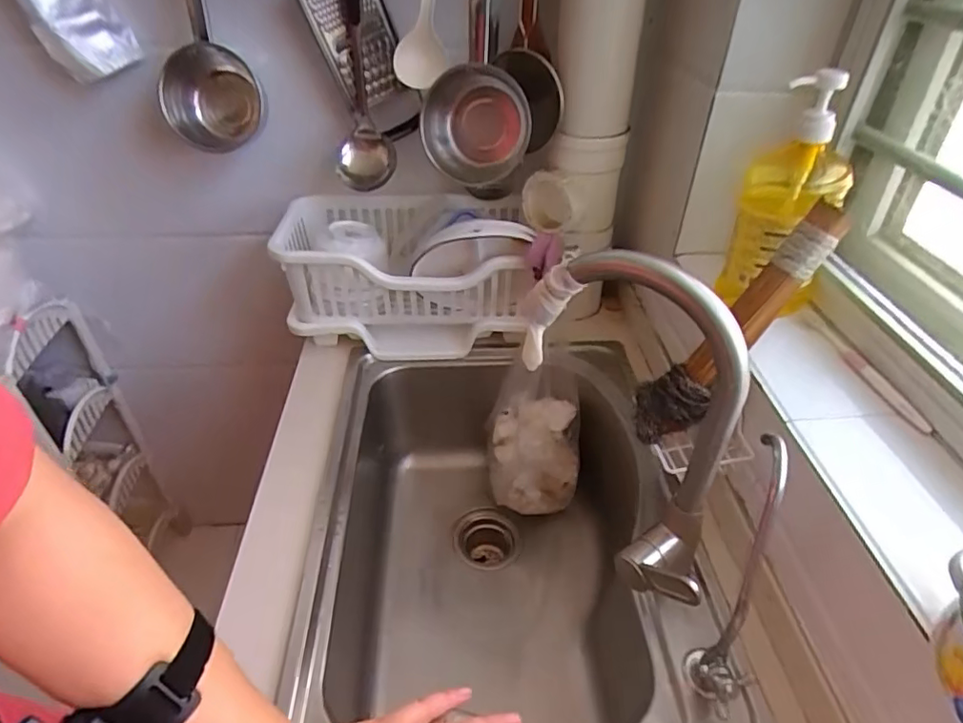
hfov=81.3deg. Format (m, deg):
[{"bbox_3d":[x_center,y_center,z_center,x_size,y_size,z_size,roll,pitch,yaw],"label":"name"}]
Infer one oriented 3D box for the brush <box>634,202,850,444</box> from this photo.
[{"bbox_3d":[0.270,-0.030,0.605,0.046,0.295,0.061,20,26,-36],"label":"brush"}]

